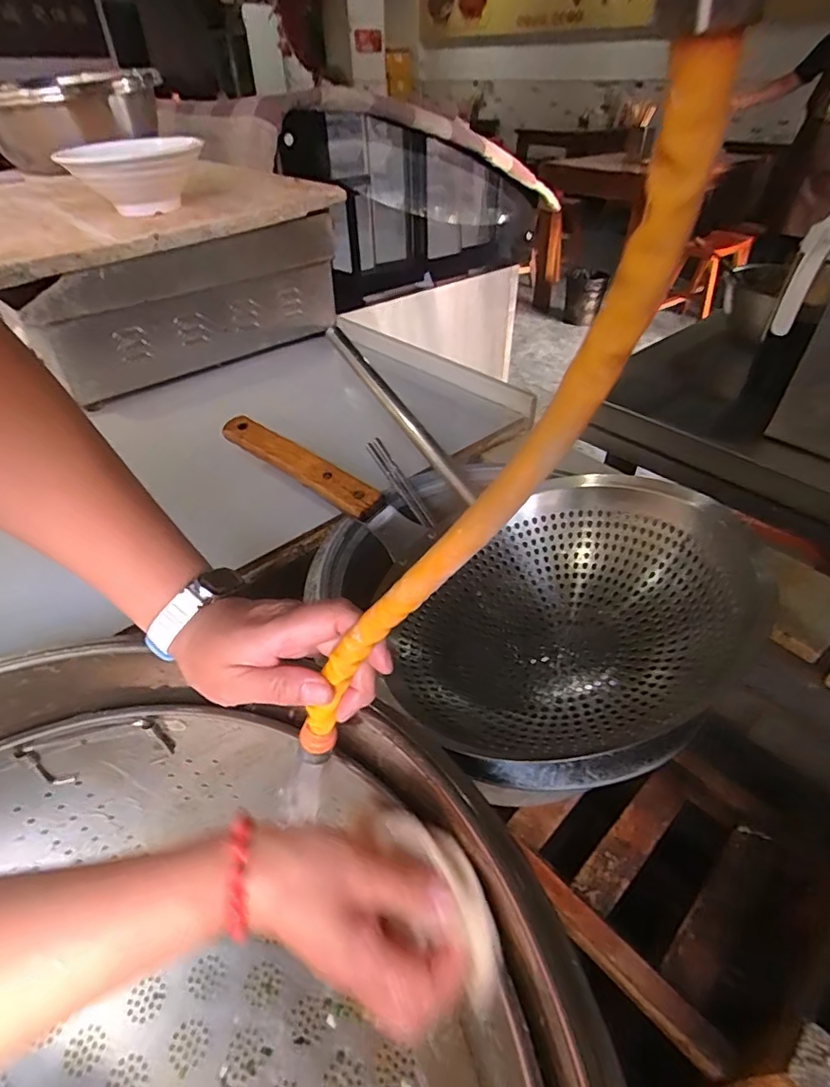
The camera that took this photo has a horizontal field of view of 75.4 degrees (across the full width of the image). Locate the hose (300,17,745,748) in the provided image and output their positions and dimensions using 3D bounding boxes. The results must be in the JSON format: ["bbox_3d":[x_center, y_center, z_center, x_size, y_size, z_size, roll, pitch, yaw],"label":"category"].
[{"bbox_3d":[0.006,0.005,0.233,0.032,0.347,0.019,24,40,-11],"label":"hose"}]

